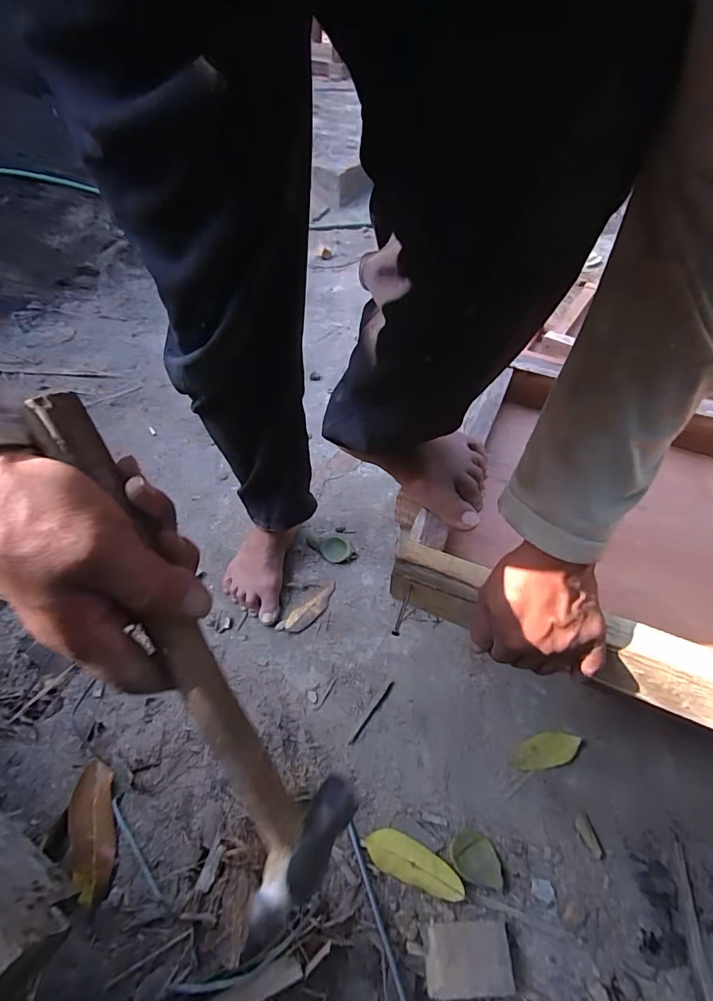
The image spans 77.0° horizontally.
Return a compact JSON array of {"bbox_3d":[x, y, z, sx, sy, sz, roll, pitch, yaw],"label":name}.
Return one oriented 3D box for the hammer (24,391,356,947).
[{"bbox_3d":[-0.086,0.079,0.239,0.068,0.028,0.289,-28,95,-23],"label":"hammer"}]

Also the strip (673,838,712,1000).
[{"bbox_3d":[0.415,0.544,0.546,0.019,0.006,0.211,16,48,2],"label":"strip"}]

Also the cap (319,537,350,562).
[{"bbox_3d":[-0.043,0.094,0.874,0.053,0.014,0.060,-33,60,-25],"label":"cap"}]

